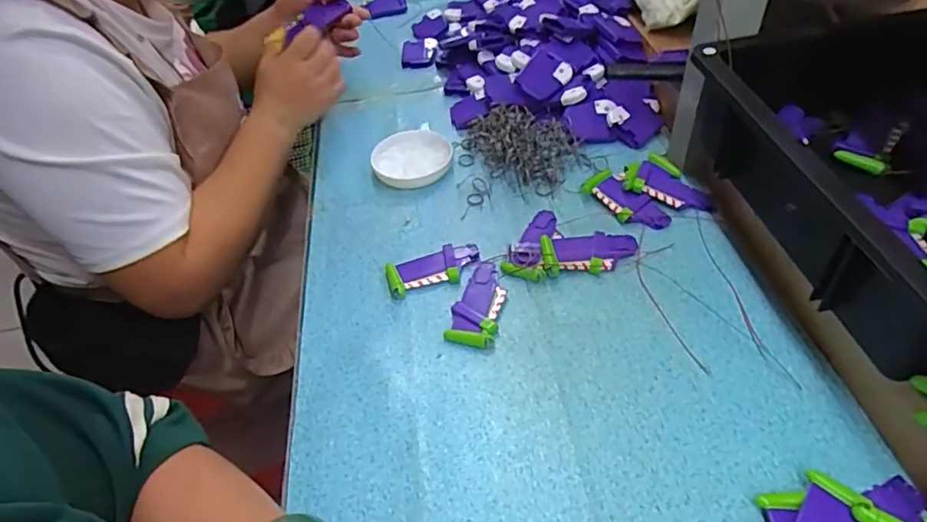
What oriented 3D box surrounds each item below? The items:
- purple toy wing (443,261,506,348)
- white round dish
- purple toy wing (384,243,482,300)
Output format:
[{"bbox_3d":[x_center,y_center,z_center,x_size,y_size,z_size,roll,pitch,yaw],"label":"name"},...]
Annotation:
[{"bbox_3d":[0.014,0.036,0.511,0.042,0.013,0.089,7,48,14],"label":"purple toy wing"},{"bbox_3d":[-0.060,-0.121,0.666,0.089,0.020,0.095,-4,46,4],"label":"white round dish"},{"bbox_3d":[-0.028,0.007,0.545,0.090,0.010,0.042,-16,46,-8],"label":"purple toy wing"}]

